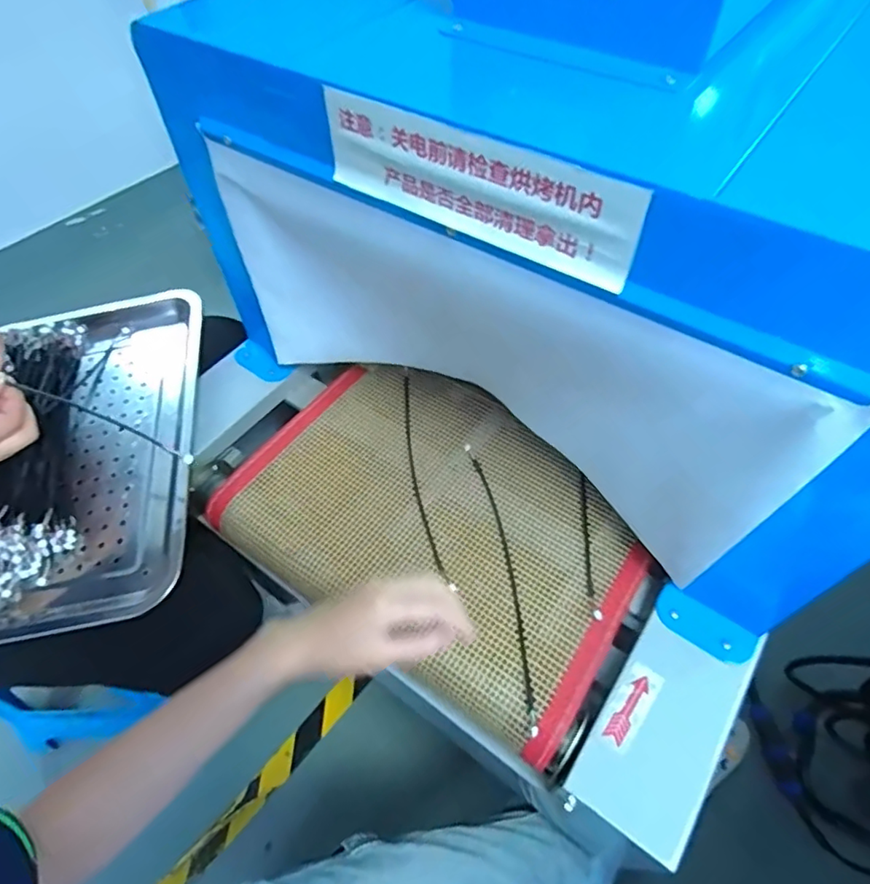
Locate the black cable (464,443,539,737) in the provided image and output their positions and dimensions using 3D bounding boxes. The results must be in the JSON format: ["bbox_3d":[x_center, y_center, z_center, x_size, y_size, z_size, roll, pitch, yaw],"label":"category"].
[{"bbox_3d":[0.062,0.113,0.514,0.019,0.010,0.276,-2,53,-12],"label":"black cable"}]

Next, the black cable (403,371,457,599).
[{"bbox_3d":[-0.018,0.022,0.583,0.018,0.006,0.251,-9,56,-4],"label":"black cable"}]

